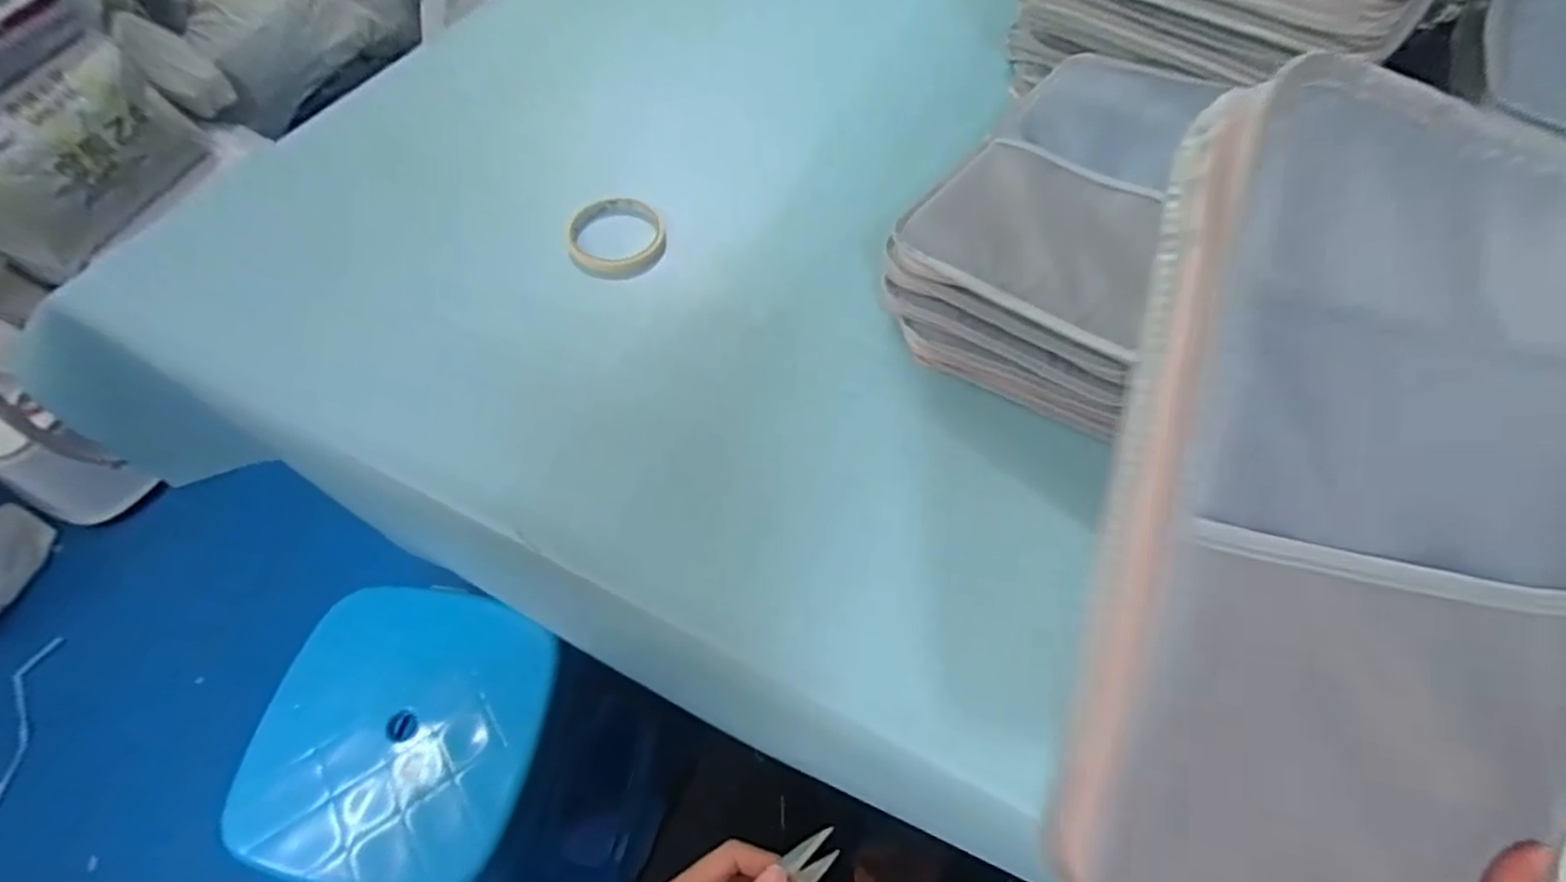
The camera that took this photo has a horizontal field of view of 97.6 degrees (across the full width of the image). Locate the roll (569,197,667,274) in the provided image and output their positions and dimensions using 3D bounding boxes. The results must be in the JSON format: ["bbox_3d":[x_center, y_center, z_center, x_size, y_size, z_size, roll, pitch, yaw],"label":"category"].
[{"bbox_3d":[-0.149,-0.184,0.613,0.082,0.020,0.074,-2,58,-2],"label":"roll"}]

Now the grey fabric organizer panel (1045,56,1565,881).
[{"bbox_3d":[0.237,0.042,0.257,0.228,0.032,0.305,9,97,-8],"label":"grey fabric organizer panel"}]

